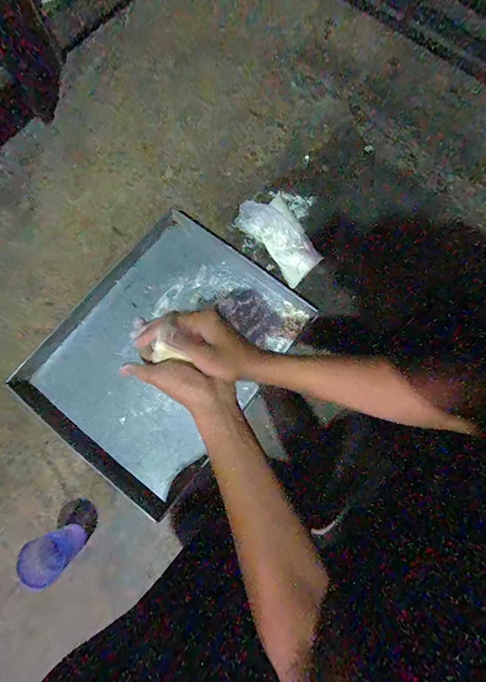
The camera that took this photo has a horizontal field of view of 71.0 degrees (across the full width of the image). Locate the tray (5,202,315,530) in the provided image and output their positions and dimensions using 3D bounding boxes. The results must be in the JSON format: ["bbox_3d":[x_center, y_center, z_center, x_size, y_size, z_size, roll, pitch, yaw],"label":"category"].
[{"bbox_3d":[-0.169,0.011,0.729,0.428,0.052,0.529,37,79,8],"label":"tray"}]

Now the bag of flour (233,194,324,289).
[{"bbox_3d":[0.095,-0.243,0.769,0.130,0.066,0.208,-39,80,-9],"label":"bag of flour"}]

